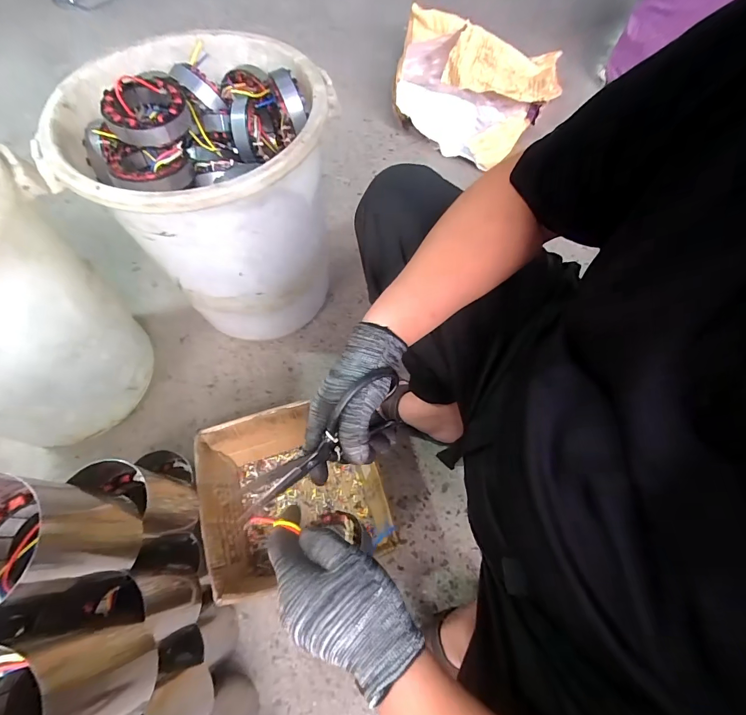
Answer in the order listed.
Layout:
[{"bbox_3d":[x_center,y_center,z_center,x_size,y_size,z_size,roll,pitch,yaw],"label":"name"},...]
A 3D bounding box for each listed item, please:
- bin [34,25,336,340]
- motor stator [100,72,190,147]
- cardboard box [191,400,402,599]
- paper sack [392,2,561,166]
[{"bbox_3d":[-0.282,-0.284,0.756,0.391,0.440,0.388,8,65,2],"label":"bin"},{"bbox_3d":[-0.342,-0.374,0.567,0.111,0.052,0.111,1,65,-1],"label":"motor stator"},{"bbox_3d":[-0.146,0.252,0.717,0.301,0.152,0.281,-15,66,-8],"label":"cardboard box"},{"bbox_3d":[0.327,-0.881,1.225,0.530,0.161,0.508,16,65,6],"label":"paper sack"}]

